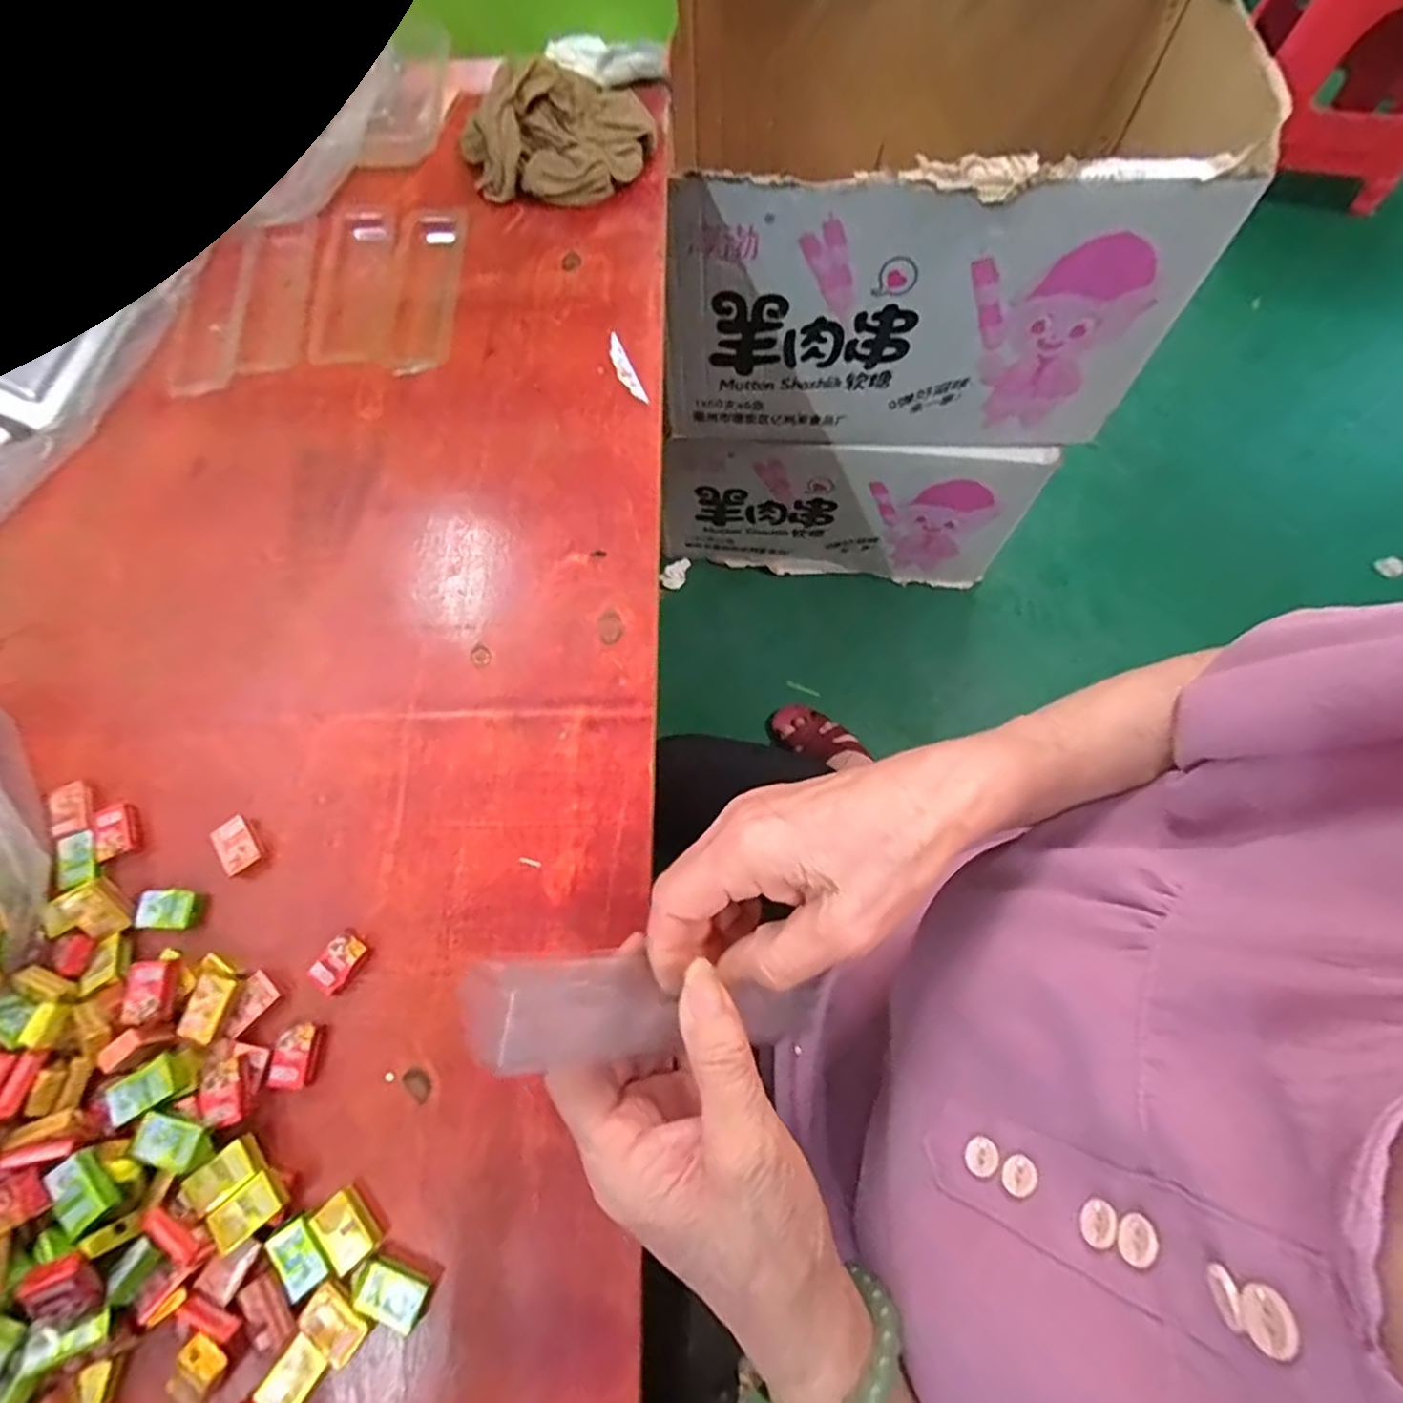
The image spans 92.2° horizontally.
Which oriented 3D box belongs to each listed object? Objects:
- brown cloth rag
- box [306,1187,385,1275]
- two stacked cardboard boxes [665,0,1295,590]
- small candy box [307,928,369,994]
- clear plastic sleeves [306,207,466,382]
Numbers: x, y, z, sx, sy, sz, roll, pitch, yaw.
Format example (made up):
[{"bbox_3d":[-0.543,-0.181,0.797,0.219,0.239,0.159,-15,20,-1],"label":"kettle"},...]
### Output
[{"bbox_3d":[-0.103,-0.386,0.458,0.132,0.054,0.065,-1,71,1],"label":"brown cloth rag"},{"bbox_3d":[-0.145,0.215,0.276,0.019,0.008,0.026,-41,75,-11],"label":"box"},{"bbox_3d":[0.228,-0.484,0.881,0.515,0.598,0.356,5,72,3],"label":"two stacked cardboard boxes"},{"bbox_3d":[-0.167,0.120,0.310,0.017,0.009,0.026,34,75,12],"label":"small candy box"},{"bbox_3d":[-0.208,-0.275,0.445,0.091,0.004,0.138,0,71,2],"label":"clear plastic sleeves"}]

